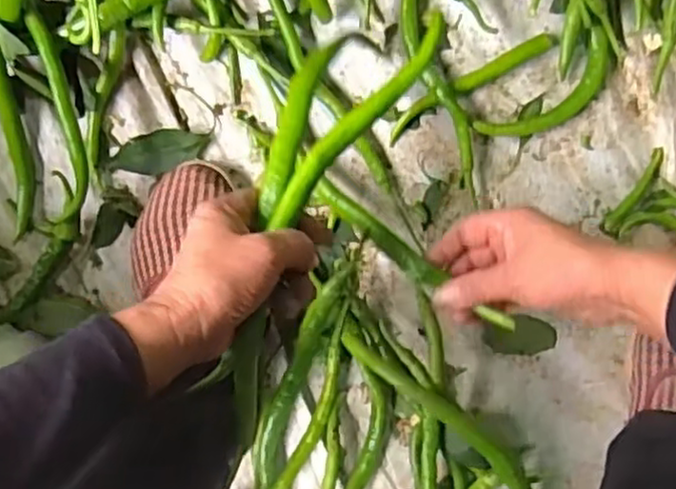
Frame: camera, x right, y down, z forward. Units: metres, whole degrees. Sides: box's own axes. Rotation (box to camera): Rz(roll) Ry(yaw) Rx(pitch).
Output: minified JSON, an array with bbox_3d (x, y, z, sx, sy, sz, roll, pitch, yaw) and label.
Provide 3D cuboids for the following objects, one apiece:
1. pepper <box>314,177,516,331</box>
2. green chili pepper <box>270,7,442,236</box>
[{"bbox_3d":[0.049,0.007,0.514,0.177,0.011,0.017,39,100,22],"label":"pepper"},{"bbox_3d":[0.015,-0.078,0.446,0.022,0.010,0.167,42,83,-4],"label":"green chili pepper"}]

